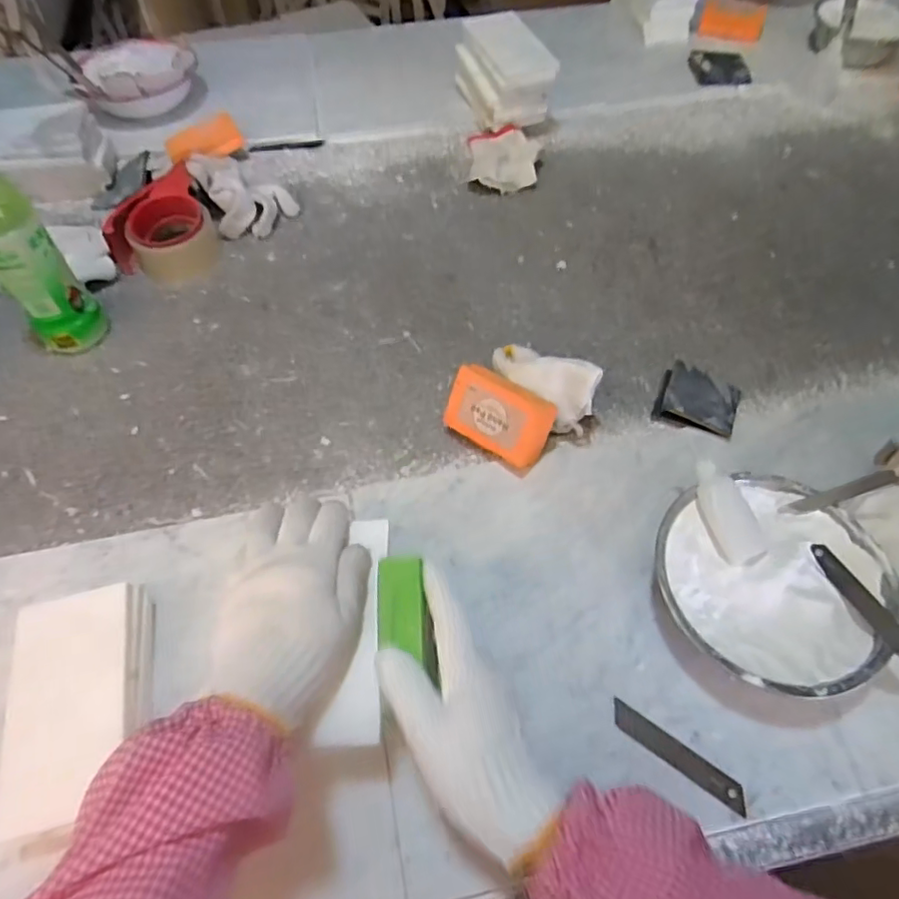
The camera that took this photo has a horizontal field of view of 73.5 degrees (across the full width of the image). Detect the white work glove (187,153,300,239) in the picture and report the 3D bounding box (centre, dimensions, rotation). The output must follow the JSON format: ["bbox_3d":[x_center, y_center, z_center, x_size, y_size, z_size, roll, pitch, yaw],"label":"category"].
[{"bbox_3d":[-0.245,-0.313,0.731,0.103,0.067,0.092,-26,61,-16],"label":"white work glove"}]

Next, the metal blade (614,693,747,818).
[{"bbox_3d":[0.159,0.212,0.418,0.099,0.004,0.017,32,68,17],"label":"metal blade"}]

